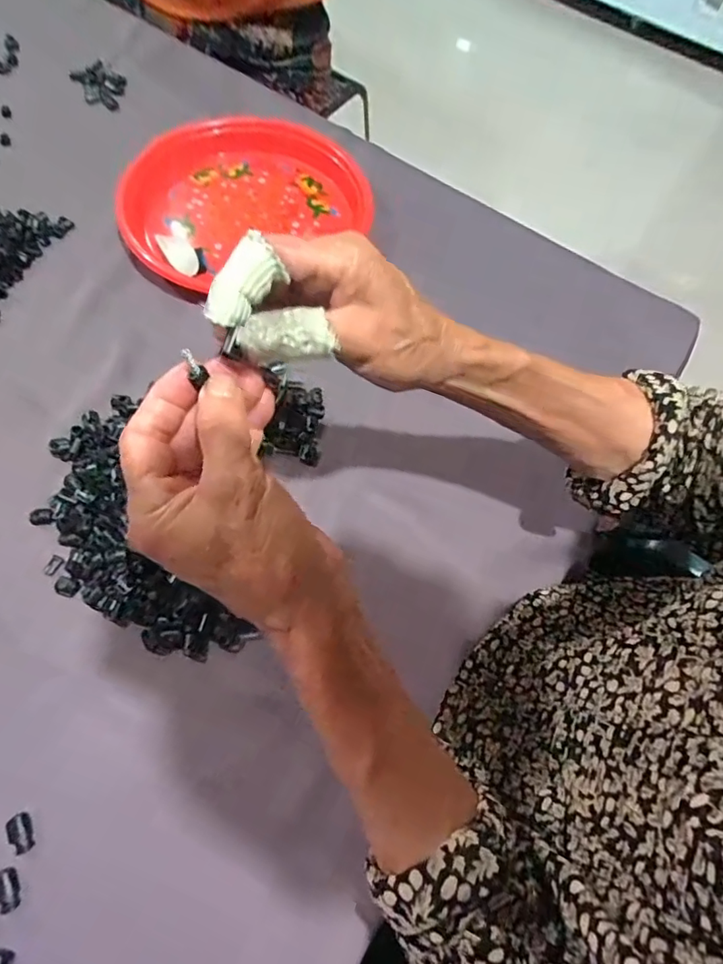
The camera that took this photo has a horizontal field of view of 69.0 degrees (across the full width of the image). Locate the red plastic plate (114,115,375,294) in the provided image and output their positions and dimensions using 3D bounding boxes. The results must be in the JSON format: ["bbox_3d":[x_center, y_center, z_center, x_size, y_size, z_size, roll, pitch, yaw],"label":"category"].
[{"bbox_3d":[-0.111,-0.277,0.523,0.232,0.044,0.215,2,66,-5],"label":"red plastic plate"}]

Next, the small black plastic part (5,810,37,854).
[{"bbox_3d":[-0.205,0.212,0.317,0.011,0.012,0.022,-28,72,-16],"label":"small black plastic part"}]

